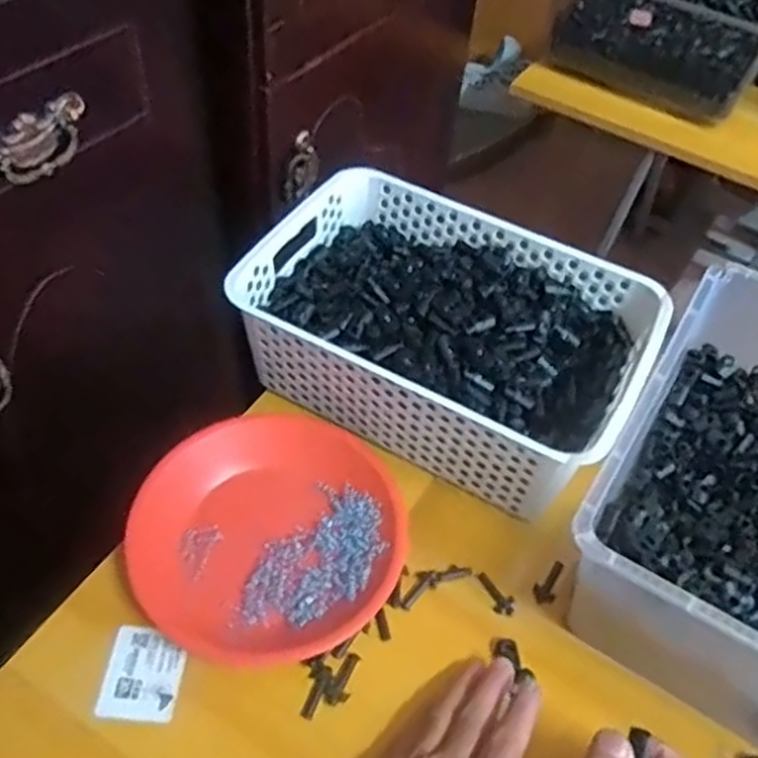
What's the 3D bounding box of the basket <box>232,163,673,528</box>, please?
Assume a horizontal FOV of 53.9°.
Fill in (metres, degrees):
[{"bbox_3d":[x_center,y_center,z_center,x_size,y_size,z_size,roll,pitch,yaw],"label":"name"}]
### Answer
[{"bbox_3d":[0.055,-0.039,0.611,0.299,0.096,0.207,25,52,15],"label":"basket"}]

